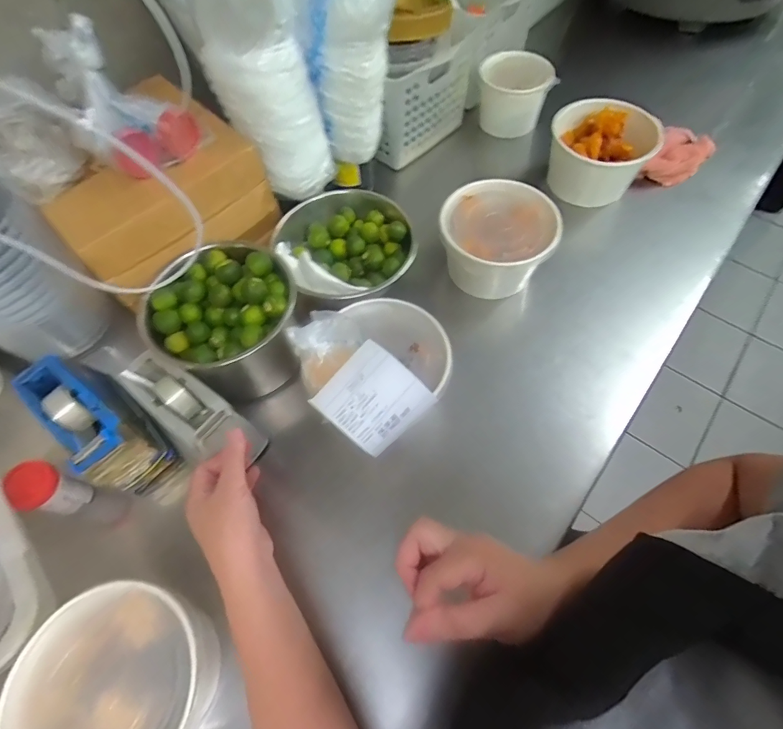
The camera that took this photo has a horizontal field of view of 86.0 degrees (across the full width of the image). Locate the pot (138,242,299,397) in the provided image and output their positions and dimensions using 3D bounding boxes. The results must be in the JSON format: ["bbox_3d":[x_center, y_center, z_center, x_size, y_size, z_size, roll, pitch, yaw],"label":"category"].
[{"bbox_3d":[-0.174,-0.039,0.463,0.146,0.114,0.144,-1,62,2],"label":"pot"}]

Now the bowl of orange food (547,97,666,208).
[{"bbox_3d":[0.285,-0.288,0.590,0.129,0.092,0.133,-1,62,2],"label":"bowl of orange food"}]

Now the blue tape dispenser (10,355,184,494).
[{"bbox_3d":[-0.291,0.059,0.427,0.126,0.098,0.062,40,70,21],"label":"blue tape dispenser"}]

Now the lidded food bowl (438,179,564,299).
[{"bbox_3d":[0.127,-0.151,0.523,0.130,0.091,0.134,-1,62,2],"label":"lidded food bowl"}]

